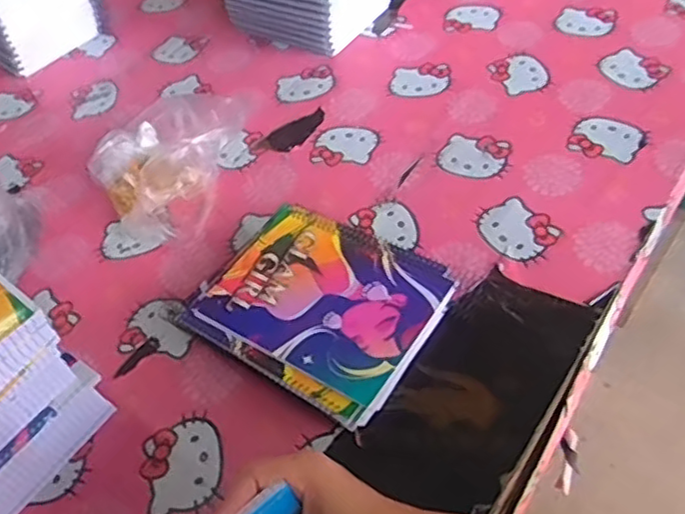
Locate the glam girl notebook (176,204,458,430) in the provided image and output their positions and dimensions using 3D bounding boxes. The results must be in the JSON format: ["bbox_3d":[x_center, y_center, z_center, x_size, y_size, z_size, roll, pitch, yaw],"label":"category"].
[{"bbox_3d":[-0.022,0.037,0.607,0.213,0.019,0.170,26,56,27],"label":"glam girl notebook"}]

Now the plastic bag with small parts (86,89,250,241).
[{"bbox_3d":[-0.213,-0.118,0.780,0.163,0.069,0.191,14,54,20],"label":"plastic bag with small parts"}]

